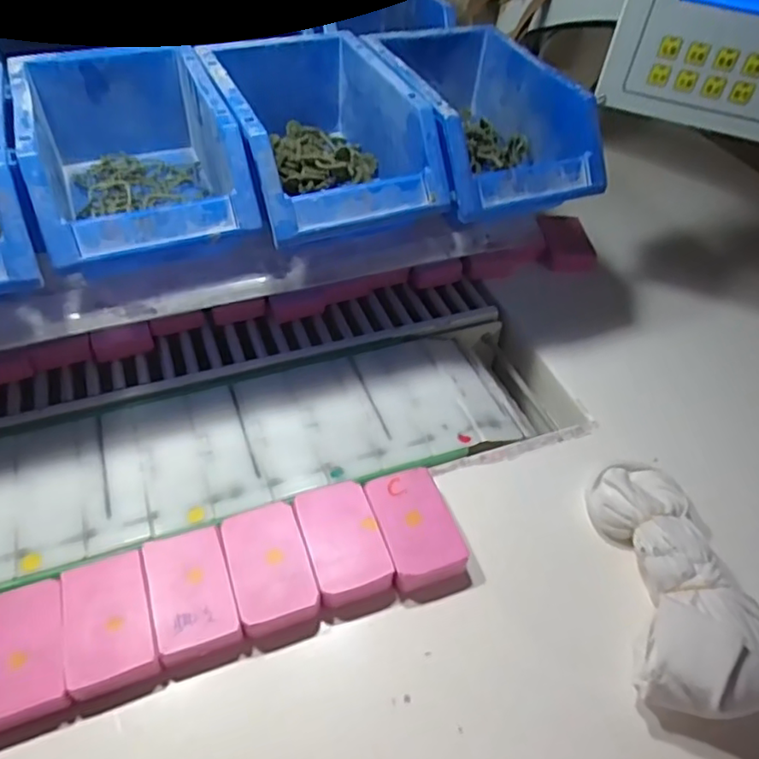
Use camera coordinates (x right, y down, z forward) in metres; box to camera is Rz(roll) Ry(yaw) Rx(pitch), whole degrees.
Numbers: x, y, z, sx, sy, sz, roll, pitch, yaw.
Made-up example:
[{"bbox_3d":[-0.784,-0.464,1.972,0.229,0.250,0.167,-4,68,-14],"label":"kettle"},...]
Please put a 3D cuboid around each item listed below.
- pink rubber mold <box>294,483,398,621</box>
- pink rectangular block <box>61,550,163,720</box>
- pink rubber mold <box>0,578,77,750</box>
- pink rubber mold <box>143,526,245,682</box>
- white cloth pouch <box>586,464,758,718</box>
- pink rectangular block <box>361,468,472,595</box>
[{"bbox_3d":[-0.022,0.102,0.381,0.045,0.017,0.078,-13,50,-16],"label":"pink rubber mold"},{"bbox_3d":[-0.148,0.136,0.342,0.044,0.015,0.077,-14,51,-16],"label":"pink rectangular block"},{"bbox_3d":[-0.190,0.149,0.331,0.044,0.017,0.076,-13,51,-16],"label":"pink rubber mold"},{"bbox_3d":[-0.106,0.124,0.356,0.044,0.017,0.076,-14,51,-16],"label":"pink rubber mold"},{"bbox_3d":[0.183,0.116,0.372,0.085,0.048,0.160,4,48,-2],"label":"white cloth pouch"},{"bbox_3d":[0.023,0.095,0.396,0.047,0.021,0.074,-12,50,-15],"label":"pink rectangular block"}]

